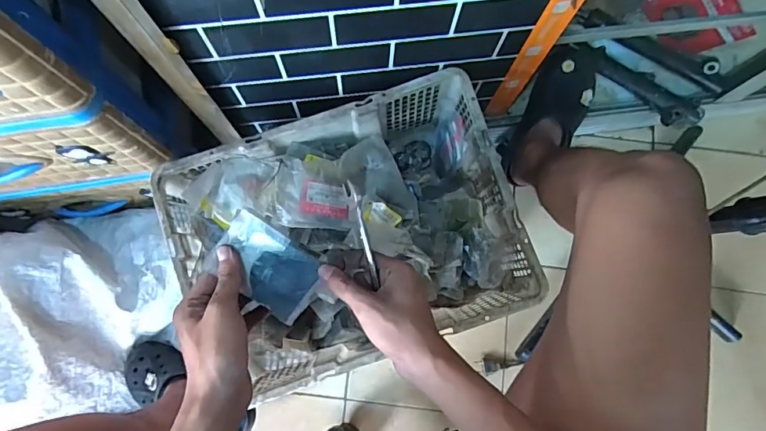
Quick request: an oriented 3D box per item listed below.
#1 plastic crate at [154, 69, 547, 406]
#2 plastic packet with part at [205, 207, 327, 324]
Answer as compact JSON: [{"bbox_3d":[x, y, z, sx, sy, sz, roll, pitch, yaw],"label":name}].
[{"bbox_3d":[-0.050,0.032,0.688,0.456,0.161,0.336,-19,80,-5],"label":"plastic crate"},{"bbox_3d":[-0.107,0.047,0.420,0.096,0.011,0.064,38,82,-9],"label":"plastic packet with part"}]

